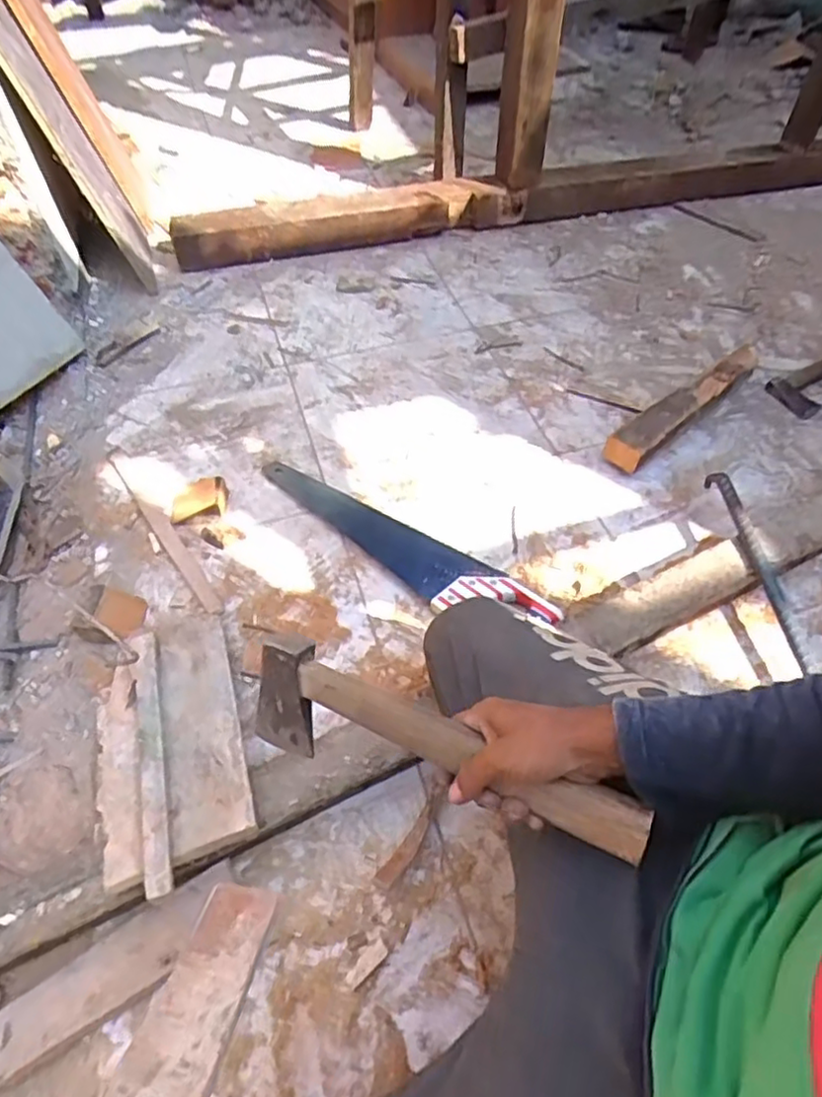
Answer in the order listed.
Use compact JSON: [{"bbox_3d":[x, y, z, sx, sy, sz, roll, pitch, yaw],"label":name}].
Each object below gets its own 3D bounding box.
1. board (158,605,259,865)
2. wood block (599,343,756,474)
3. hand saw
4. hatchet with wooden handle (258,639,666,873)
[{"bbox_3d":[-0.257,0.196,0.816,0.084,0.017,0.351,-11,41,-16],"label":"board"},{"bbox_3d":[0.512,-0.273,1.213,0.448,0.059,0.073,-36,59,-24],"label":"wood block"},{"bbox_3d":[-0.027,-0.015,1.030,0.540,0.030,0.113,32,59,24],"label":"hand saw"},{"bbox_3d":[0.015,0.163,0.535,0.333,0.095,0.061,15,53,25],"label":"hatchet with wooden handle"}]

